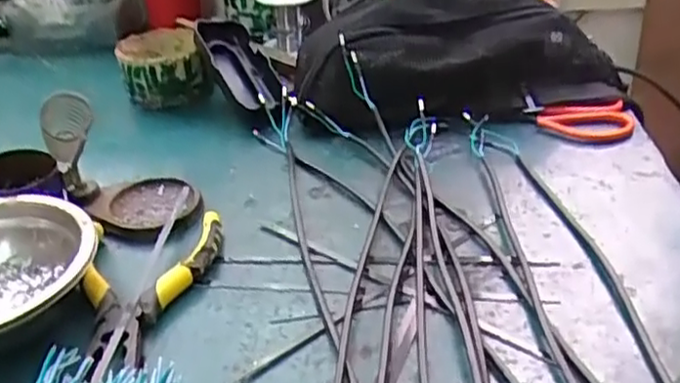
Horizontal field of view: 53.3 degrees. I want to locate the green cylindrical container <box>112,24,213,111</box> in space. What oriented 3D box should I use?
[{"bbox_3d":[-0.165,-0.114,0.627,0.072,0.045,0.089,-14,35,-17],"label":"green cylindrical container"}]

